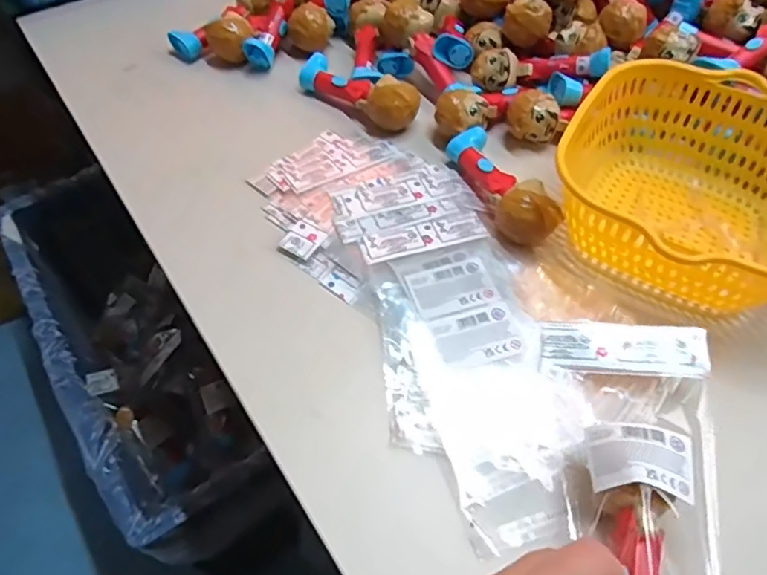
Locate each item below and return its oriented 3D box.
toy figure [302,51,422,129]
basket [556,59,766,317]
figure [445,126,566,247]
[{"bbox_3d":[-0.025,-0.185,0.530,0.121,0.038,0.043,30,59,20],"label":"toy figure"},{"bbox_3d":[0.232,-0.073,0.427,0.186,0.081,0.199,30,59,20],"label":"basket"},{"bbox_3d":[0.094,-0.088,0.457,0.041,0.038,0.125,-20,56,-15],"label":"figure"}]

